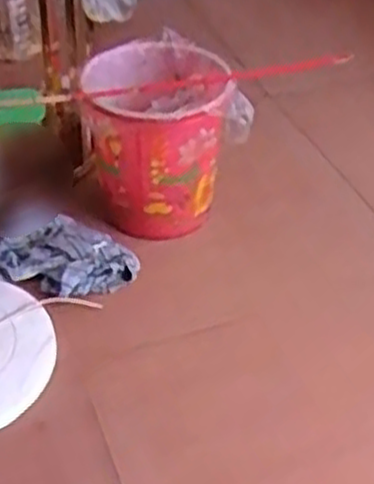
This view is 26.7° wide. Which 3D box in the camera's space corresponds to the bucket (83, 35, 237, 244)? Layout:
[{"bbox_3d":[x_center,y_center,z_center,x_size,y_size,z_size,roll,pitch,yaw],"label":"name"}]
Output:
[{"bbox_3d":[-0.049,-0.172,1.361,0.238,0.259,0.227,-7,41,-9],"label":"bucket"}]

